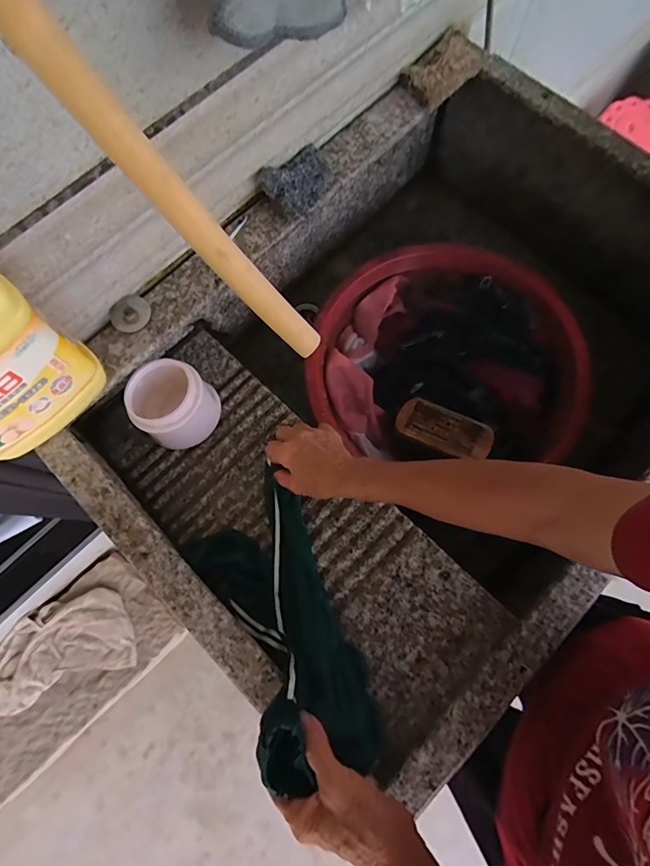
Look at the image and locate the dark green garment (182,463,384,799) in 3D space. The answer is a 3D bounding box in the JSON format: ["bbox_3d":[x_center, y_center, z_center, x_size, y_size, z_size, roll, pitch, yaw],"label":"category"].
[{"bbox_3d":[-0.036,0.195,0.451,0.127,0.103,0.273,-31,45,-7],"label":"dark green garment"}]

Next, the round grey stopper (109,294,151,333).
[{"bbox_3d":[-0.230,-0.141,0.512,0.045,0.008,0.043,0,76,1],"label":"round grey stopper"}]

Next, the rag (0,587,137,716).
[{"bbox_3d":[-0.629,0.504,1.010,0.345,0.031,0.190,-21,77,-4],"label":"rag"}]

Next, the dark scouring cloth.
[{"bbox_3d":[-0.032,-0.317,0.540,0.067,0.015,0.095,46,69,-25],"label":"dark scouring cloth"}]

